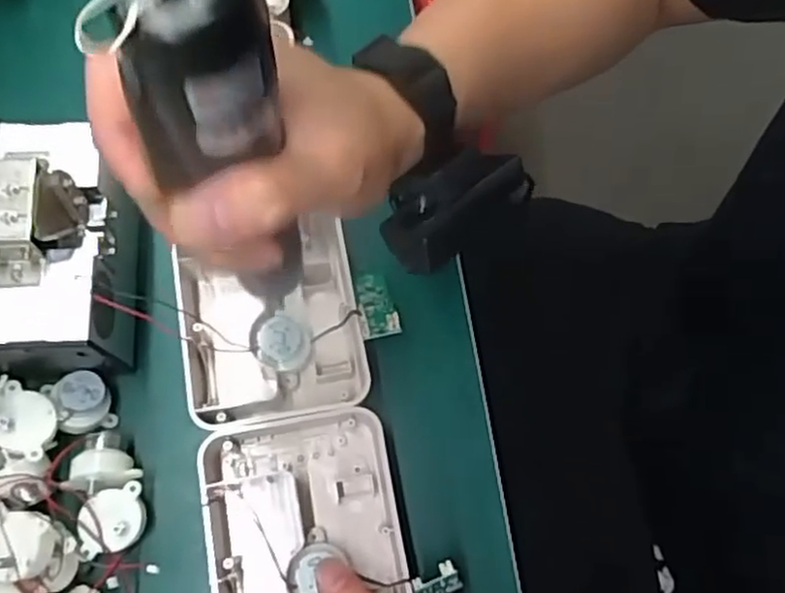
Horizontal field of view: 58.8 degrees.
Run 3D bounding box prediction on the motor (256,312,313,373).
[{"bbox_3d":[-0.062,0.029,0.407,0.029,0.039,0.030,0,74,-2],"label":"motor"}]

